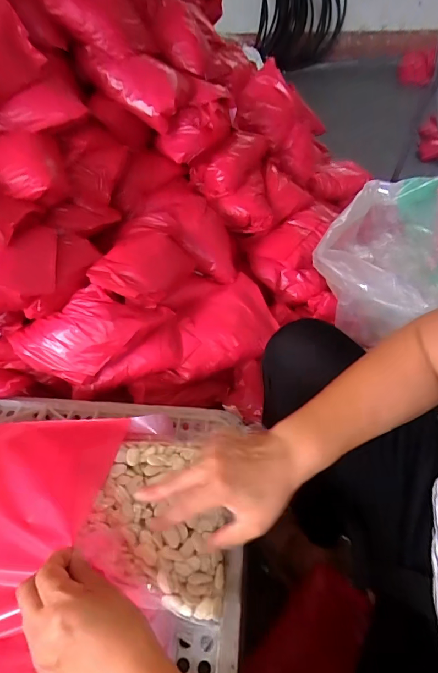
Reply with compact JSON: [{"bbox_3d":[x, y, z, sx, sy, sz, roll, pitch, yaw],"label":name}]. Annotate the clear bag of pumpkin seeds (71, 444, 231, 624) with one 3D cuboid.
[{"bbox_3d":[-0.059,0.192,0.436,0.143,0.036,0.163,7,44,8],"label":"clear bag of pumpkin seeds"}]

